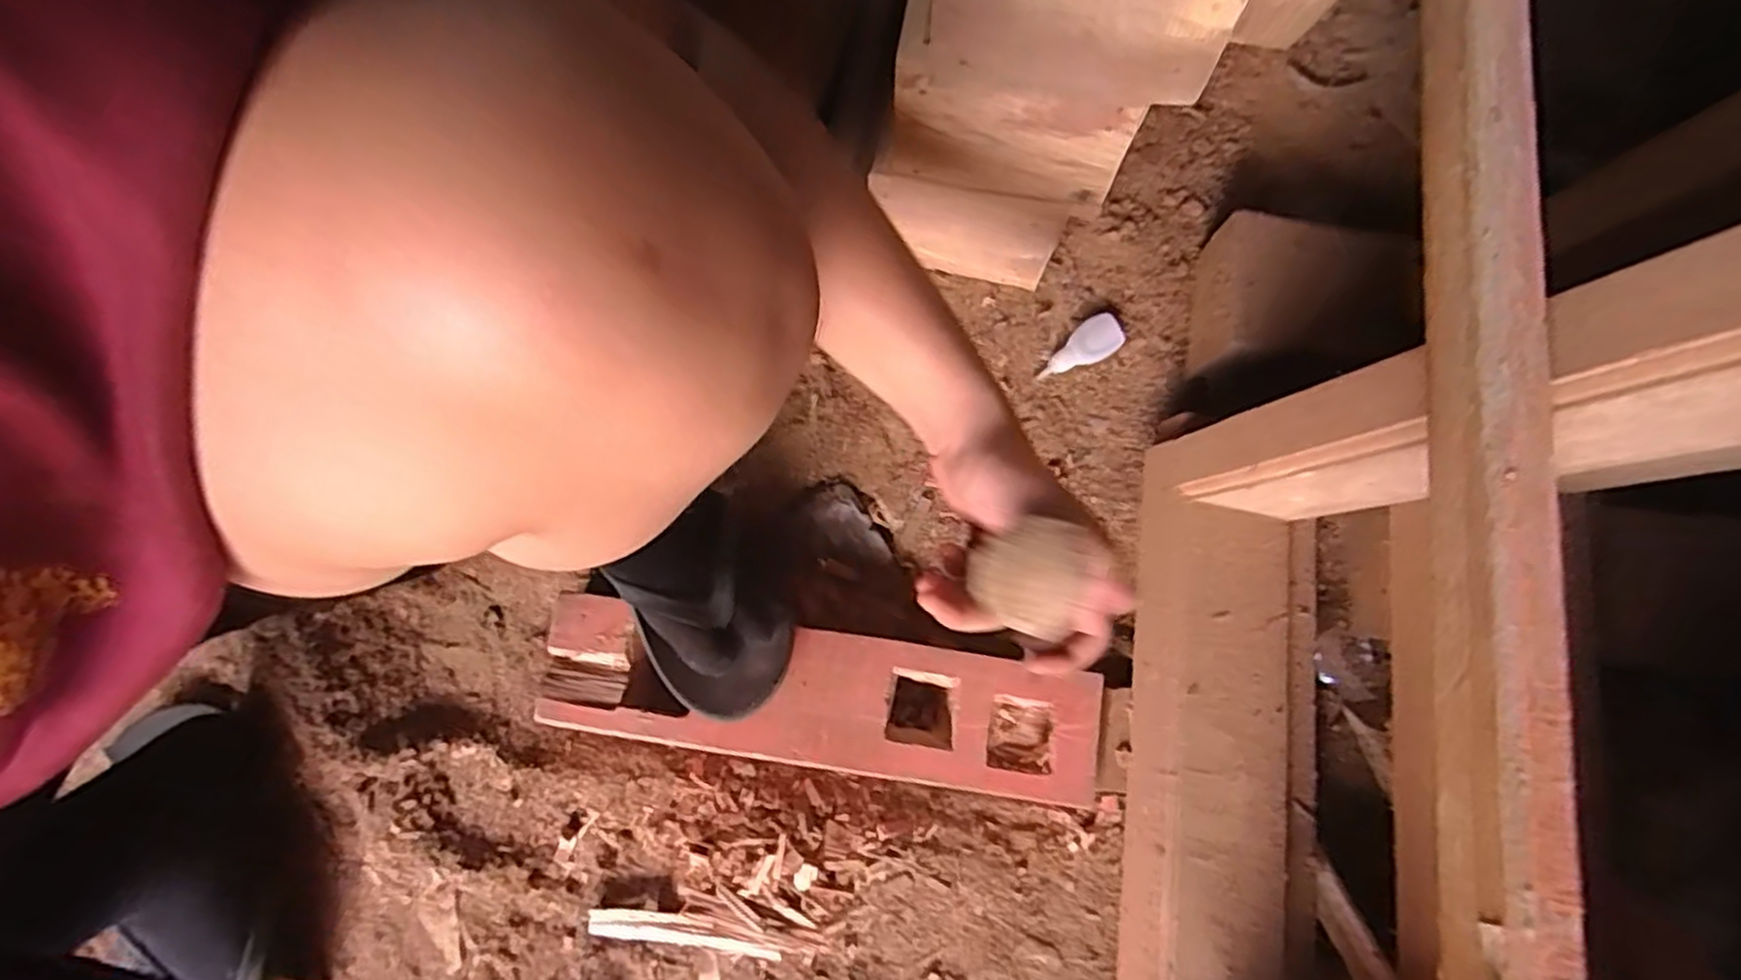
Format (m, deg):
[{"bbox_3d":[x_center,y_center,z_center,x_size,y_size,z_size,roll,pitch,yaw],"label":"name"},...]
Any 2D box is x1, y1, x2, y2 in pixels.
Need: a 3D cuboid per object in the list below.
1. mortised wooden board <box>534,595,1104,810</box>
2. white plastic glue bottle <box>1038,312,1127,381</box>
[{"bbox_3d":[-0.040,0.157,0.556,0.407,0.039,0.098,7,77,3],"label":"mortised wooden board"},{"bbox_3d":[0.183,-0.122,0.642,0.081,0.015,0.034,-31,79,-7],"label":"white plastic glue bottle"}]

